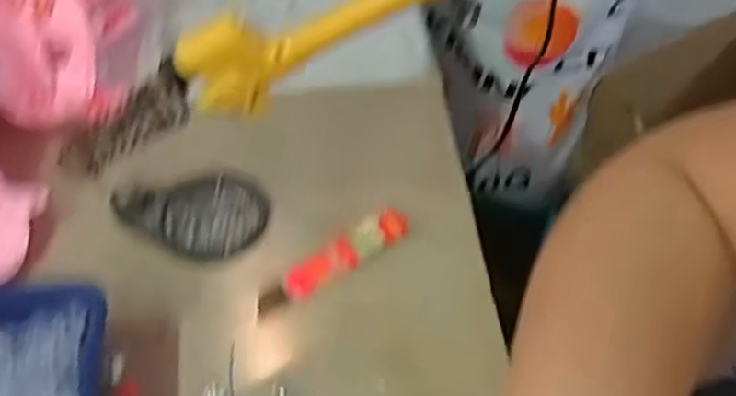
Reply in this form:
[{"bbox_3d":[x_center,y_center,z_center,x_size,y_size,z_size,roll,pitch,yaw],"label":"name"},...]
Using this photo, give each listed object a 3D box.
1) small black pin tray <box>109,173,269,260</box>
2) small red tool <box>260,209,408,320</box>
[{"bbox_3d":[-0.109,0.005,0.427,0.089,0.016,0.059,12,51,11],"label":"small black pin tray"},{"bbox_3d":[-0.021,0.036,0.403,0.103,0.009,0.025,-27,55,-20],"label":"small red tool"}]

